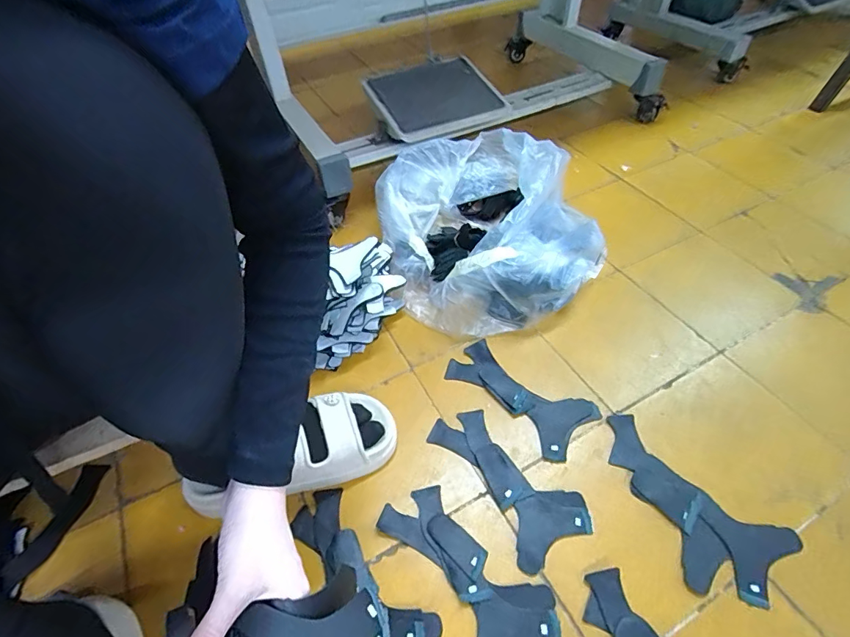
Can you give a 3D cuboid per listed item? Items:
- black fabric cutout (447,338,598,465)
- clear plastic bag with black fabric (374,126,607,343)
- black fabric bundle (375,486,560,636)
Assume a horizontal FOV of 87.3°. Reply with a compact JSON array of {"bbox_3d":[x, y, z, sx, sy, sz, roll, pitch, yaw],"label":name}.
[{"bbox_3d":[0.128,0.099,0.615,0.095,0.006,0.196,-38,58,-25],"label":"black fabric cutout"},{"bbox_3d":[0.108,-0.164,0.738,0.332,0.170,0.345,-13,51,-8],"label":"clear plastic bag with black fabric"},{"bbox_3d":[0.045,0.270,0.481,0.106,0.008,0.195,-29,55,-20],"label":"black fabric bundle"}]

